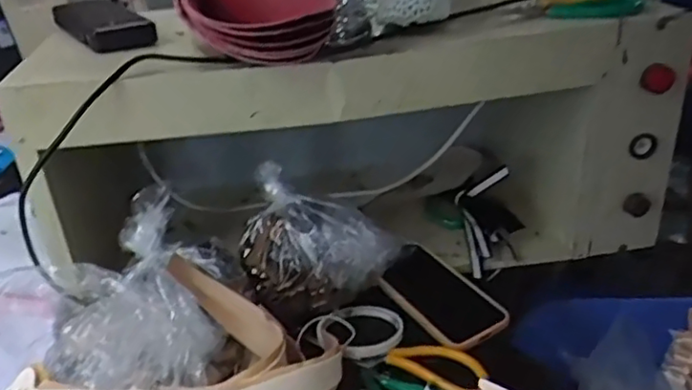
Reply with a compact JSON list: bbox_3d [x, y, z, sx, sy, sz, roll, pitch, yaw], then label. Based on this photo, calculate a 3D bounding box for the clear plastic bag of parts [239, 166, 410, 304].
[{"bbox_3d":[-0.032,0.056,0.650,0.164,0.122,0.083,2,28,10],"label":"clear plastic bag of parts"}]

